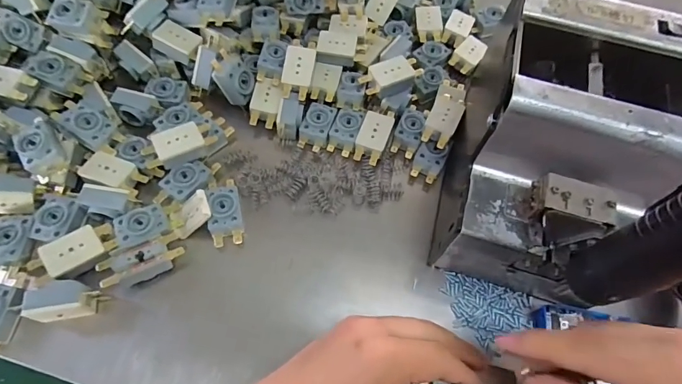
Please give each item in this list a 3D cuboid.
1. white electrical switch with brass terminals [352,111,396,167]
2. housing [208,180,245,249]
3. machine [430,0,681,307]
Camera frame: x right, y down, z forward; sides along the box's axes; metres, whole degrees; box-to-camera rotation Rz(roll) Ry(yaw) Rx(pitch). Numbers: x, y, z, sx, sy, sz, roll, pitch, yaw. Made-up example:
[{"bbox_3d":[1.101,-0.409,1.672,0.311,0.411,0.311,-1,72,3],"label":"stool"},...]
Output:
[{"bbox_3d":[0.030,-0.053,0.377,0.027,0.016,0.055,19,64,6],"label":"white electrical switch with brass terminals"},{"bbox_3d":[-0.094,0.015,0.333,0.025,0.018,0.056,-5,64,-6],"label":"housing"},{"bbox_3d":[0.154,-0.029,0.302,0.124,0.146,0.177,18,64,6],"label":"machine"}]

